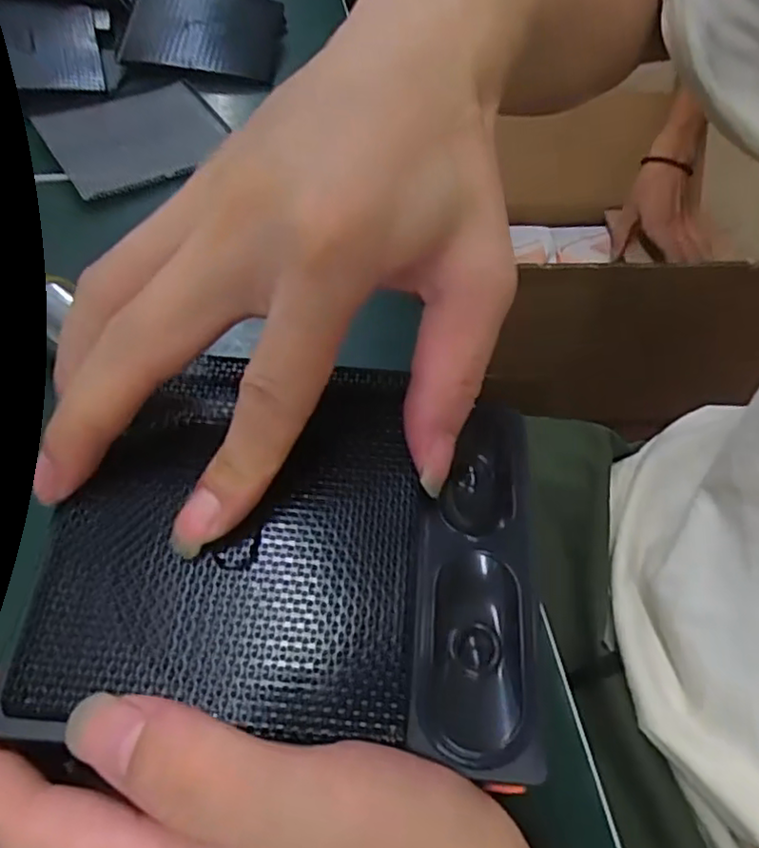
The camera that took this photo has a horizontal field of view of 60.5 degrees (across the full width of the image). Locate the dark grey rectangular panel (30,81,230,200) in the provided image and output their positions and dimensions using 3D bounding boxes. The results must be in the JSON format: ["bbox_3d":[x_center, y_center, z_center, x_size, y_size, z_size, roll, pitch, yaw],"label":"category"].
[{"bbox_3d":[-0.158,-0.189,0.427,0.106,0.010,0.090,-30,62,-24],"label":"dark grey rectangular panel"}]

